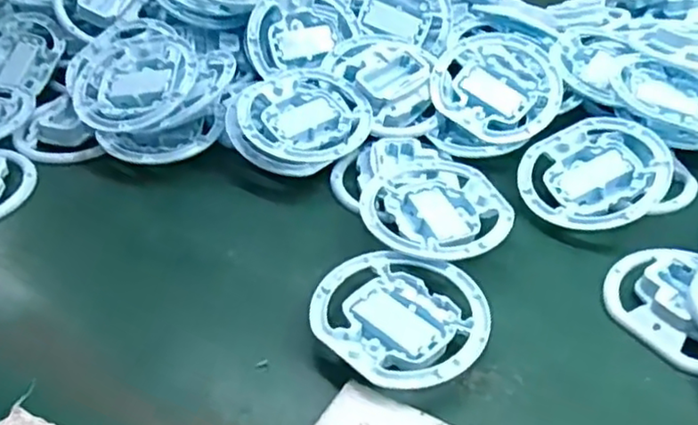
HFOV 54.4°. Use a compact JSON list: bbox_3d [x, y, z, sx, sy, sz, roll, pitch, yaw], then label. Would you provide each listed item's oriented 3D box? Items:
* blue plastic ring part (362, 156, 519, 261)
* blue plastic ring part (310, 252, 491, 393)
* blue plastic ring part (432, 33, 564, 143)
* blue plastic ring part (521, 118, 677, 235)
[{"bbox_3d":[0.058,-0.006,0.483,0.099,0.017,0.112,-15,46,-13],"label":"blue plastic ring part"},{"bbox_3d":[0.030,0.067,0.413,0.103,0.022,0.096,-1,44,1],"label":"blue plastic ring part"},{"bbox_3d":[0.126,-0.105,0.574,0.104,0.020,0.104,35,70,18],"label":"blue plastic ring part"},{"bbox_3d":[0.183,-0.035,0.507,0.100,0.025,0.101,10,46,12],"label":"blue plastic ring part"}]

